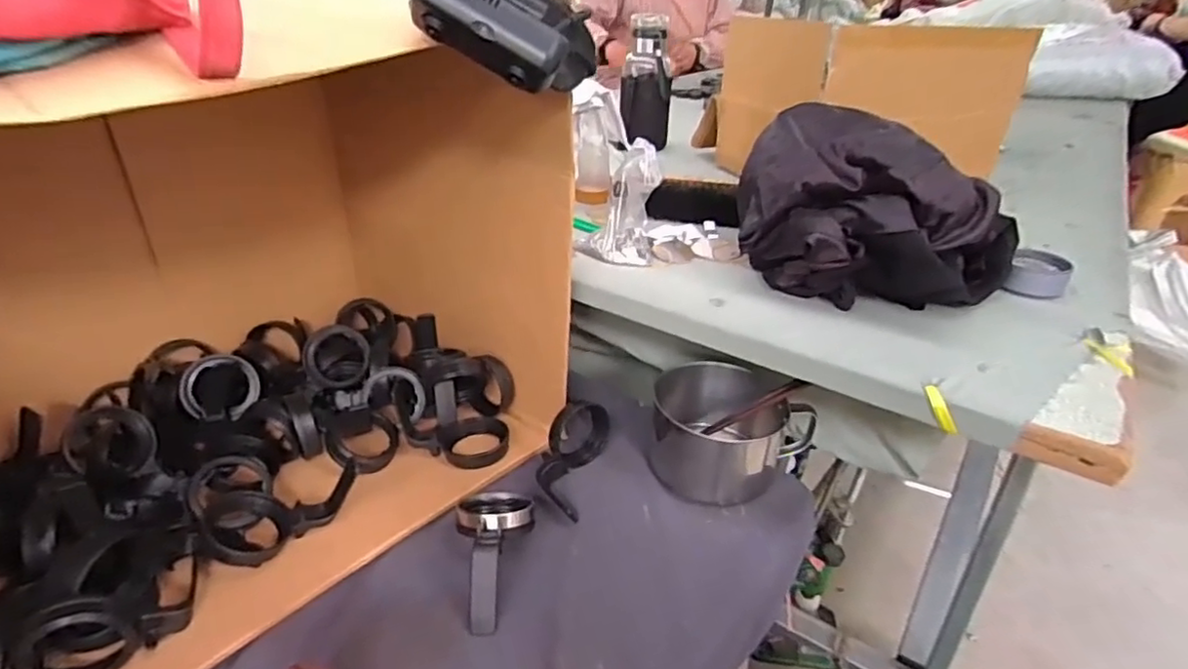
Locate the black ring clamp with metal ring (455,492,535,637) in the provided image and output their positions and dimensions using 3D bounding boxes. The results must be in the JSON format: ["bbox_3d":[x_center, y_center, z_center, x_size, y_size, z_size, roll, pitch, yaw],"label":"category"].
[{"bbox_3d":[-0.086,0.190,0.567,0.070,0.041,0.137,-4,30,-9],"label":"black ring clamp with metal ring"}]

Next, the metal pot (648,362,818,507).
[{"bbox_3d":[0.144,0.098,0.682,0.156,0.101,0.114,-18,35,-30],"label":"metal pot"}]

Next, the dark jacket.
[{"bbox_3d":[0.278,-0.123,0.637,0.247,0.153,0.180,20,34,29],"label":"dark jacket"}]

